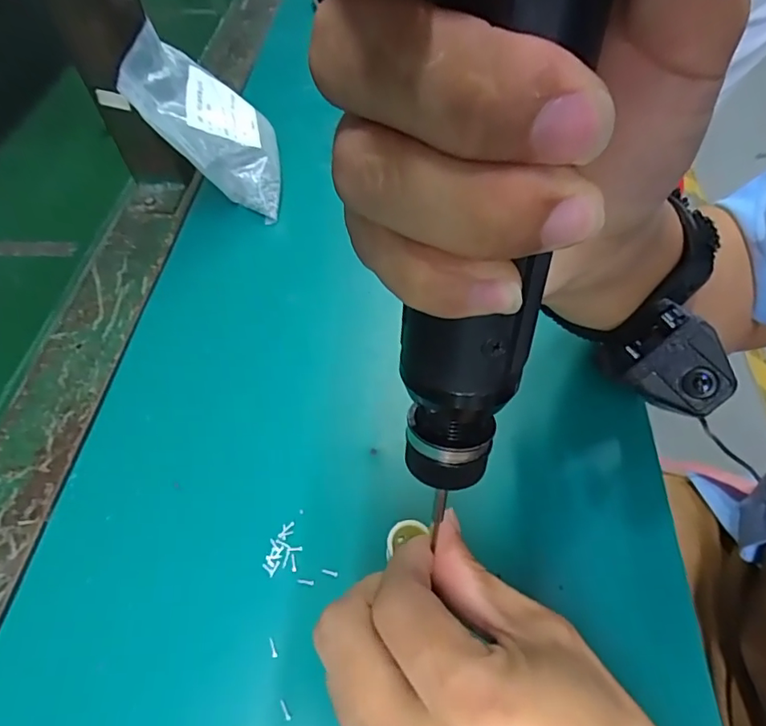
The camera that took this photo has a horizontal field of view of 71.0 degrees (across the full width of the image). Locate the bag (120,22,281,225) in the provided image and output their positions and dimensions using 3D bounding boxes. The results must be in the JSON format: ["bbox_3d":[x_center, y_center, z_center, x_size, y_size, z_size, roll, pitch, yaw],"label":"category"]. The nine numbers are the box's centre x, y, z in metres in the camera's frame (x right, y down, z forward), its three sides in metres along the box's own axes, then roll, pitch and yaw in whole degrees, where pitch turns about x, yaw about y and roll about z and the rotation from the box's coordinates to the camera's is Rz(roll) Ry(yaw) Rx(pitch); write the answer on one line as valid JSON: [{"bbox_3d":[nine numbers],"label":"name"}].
[{"bbox_3d":[-0.128,-0.172,0.387,0.042,0.121,0.105,-27,56,36],"label":"bag"}]

